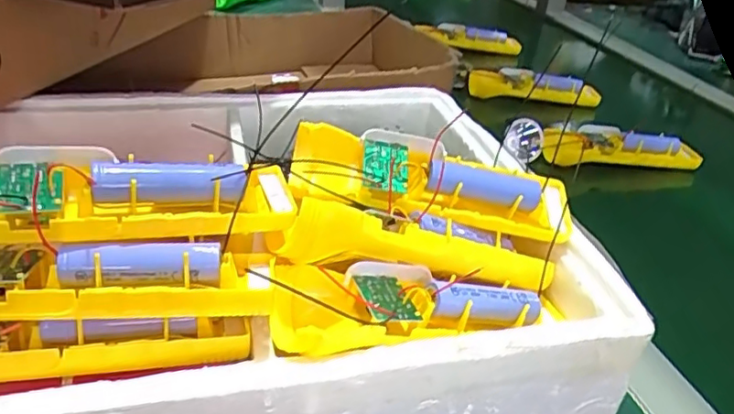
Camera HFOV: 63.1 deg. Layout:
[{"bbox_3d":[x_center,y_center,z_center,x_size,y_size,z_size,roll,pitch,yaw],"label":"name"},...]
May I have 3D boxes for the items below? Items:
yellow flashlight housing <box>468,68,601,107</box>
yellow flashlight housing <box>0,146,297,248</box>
[{"bbox_3d":[0.211,-0.151,0.751,0.163,0.035,0.024,6,32,2],"label":"yellow flashlight housing"},{"bbox_3d":[-0.117,-0.004,0.267,0.167,0.035,0.053,-7,34,-18],"label":"yellow flashlight housing"}]

